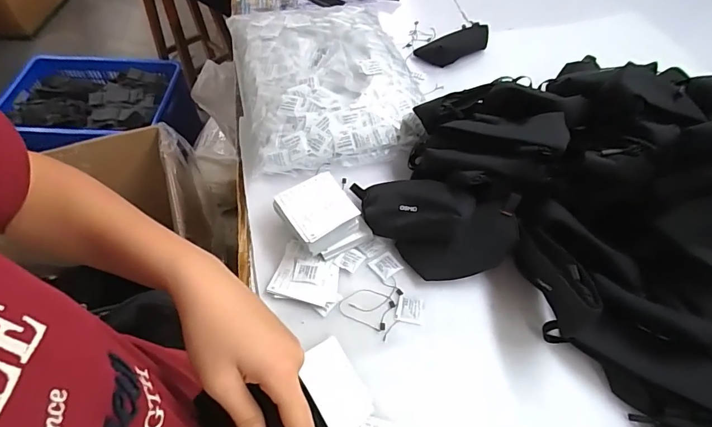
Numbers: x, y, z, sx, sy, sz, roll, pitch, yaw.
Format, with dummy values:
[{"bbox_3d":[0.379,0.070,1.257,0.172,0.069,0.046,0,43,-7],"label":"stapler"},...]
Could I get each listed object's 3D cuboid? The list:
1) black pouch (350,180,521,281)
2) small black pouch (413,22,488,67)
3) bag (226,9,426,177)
[{"bbox_3d":[0.114,0.017,0.643,0.259,0.084,0.136,11,55,6],"label":"black pouch"},{"bbox_3d":[0.233,-0.404,0.998,0.193,0.037,0.085,-27,60,-19],"label":"small black pouch"},{"bbox_3d":[-0.063,-0.278,0.837,0.353,0.080,0.434,-10,56,-9],"label":"bag"}]

